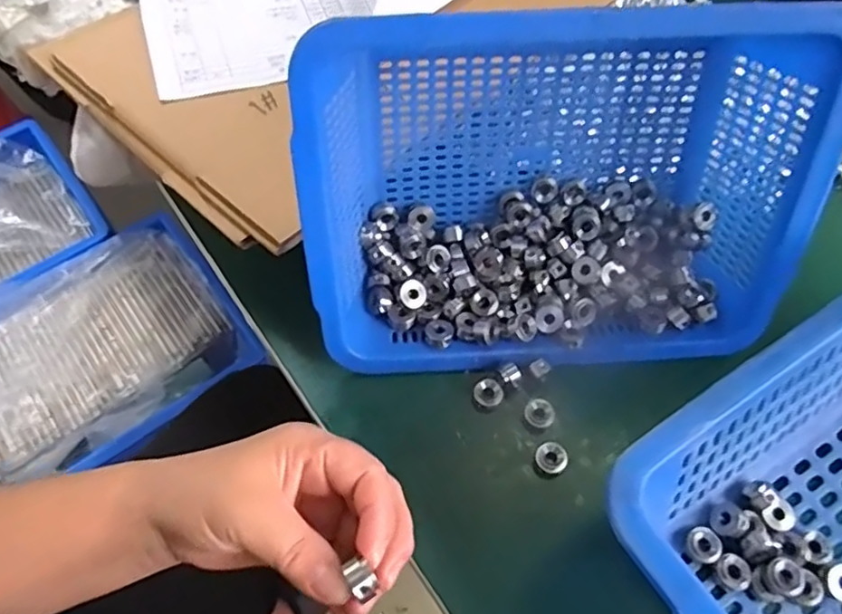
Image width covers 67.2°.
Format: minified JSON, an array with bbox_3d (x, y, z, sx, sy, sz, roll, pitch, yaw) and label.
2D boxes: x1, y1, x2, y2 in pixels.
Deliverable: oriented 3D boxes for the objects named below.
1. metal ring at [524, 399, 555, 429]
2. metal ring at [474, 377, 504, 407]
[{"bbox_3d":[0.080,0.072,0.426,0.018,0.006,0.020,-27,63,-15],"label":"metal ring"},{"bbox_3d":[0.046,0.058,0.432,0.018,0.007,0.019,-30,63,-17],"label":"metal ring"}]

